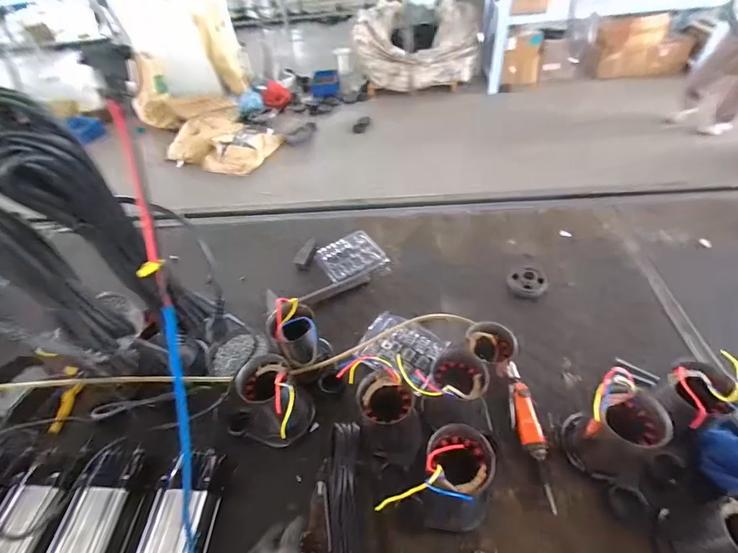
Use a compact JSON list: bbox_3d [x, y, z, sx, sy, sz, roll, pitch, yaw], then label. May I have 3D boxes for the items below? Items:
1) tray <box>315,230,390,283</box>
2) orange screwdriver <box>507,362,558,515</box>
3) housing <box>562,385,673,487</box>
[{"bbox_3d":[-0.056,-0.064,1.038,0.169,0.019,0.156,-24,50,-15],"label":"tray"},{"bbox_3d":[0.297,0.288,0.679,0.050,0.039,0.260,-4,48,3],"label":"orange screwdriver"},{"bbox_3d":[0.397,0.259,0.596,0.101,0.174,0.109,-3,48,4],"label":"housing"}]

